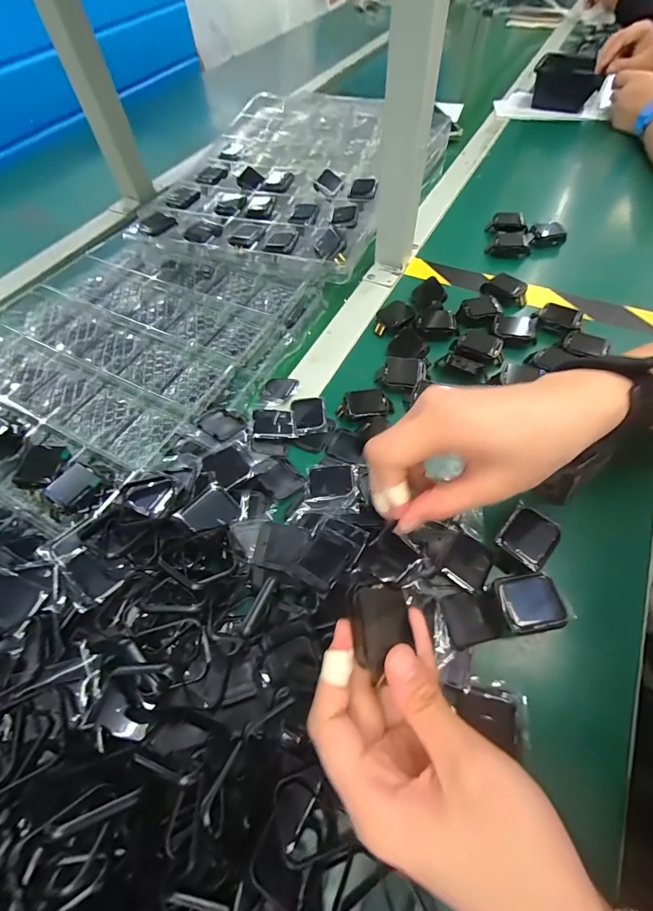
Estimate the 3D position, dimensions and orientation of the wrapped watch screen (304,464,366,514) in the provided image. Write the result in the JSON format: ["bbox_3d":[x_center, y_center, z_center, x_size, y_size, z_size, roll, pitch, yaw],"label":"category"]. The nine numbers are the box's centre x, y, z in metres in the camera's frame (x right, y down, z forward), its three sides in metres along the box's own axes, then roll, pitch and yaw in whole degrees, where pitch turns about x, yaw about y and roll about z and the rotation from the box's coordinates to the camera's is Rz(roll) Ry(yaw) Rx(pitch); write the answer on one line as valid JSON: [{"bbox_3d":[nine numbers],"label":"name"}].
[{"bbox_3d":[0.006,0.026,0.313,0.047,0.011,0.046,3,59,4],"label":"wrapped watch screen"}]

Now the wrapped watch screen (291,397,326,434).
[{"bbox_3d":[-0.016,-0.040,0.358,0.030,0.004,0.041,-10,59,-4],"label":"wrapped watch screen"}]

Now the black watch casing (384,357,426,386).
[{"bbox_3d":[0.076,-0.081,0.371,0.042,0.012,0.032,11,74,8],"label":"black watch casing"}]

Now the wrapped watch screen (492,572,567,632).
[{"bbox_3d":[0.137,0.099,0.253,0.040,0.004,0.037,-9,59,-3],"label":"wrapped watch screen"}]

